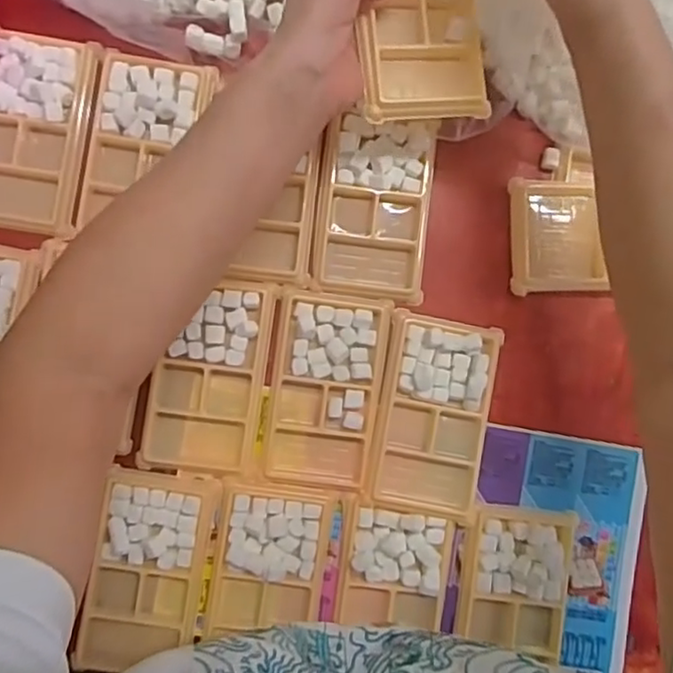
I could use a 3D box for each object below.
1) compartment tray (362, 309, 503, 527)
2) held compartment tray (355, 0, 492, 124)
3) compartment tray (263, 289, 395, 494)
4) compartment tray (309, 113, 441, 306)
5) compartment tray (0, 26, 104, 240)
[{"bbox_3d":[0.068,0.055,0.459,0.076,0.022,0.133,12,87,-3],"label":"compartment tray"},{"bbox_3d":[0.052,-0.204,0.410,0.075,0.016,0.133,-5,88,-3],"label":"held compartment tray"},{"bbox_3d":[-0.007,0.038,0.458,0.077,0.011,0.133,7,88,-3],"label":"compartment tray"},{"bbox_3d":[0.028,-0.092,0.462,0.078,0.012,0.126,8,88,-3],"label":"compartment tray"},{"bbox_3d":[-0.213,-0.141,0.452,0.079,0.013,0.135,9,88,-3],"label":"compartment tray"}]

